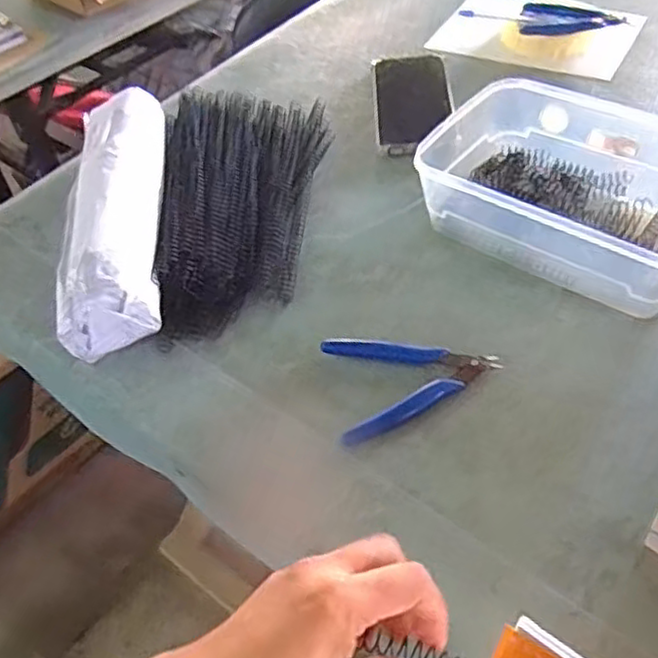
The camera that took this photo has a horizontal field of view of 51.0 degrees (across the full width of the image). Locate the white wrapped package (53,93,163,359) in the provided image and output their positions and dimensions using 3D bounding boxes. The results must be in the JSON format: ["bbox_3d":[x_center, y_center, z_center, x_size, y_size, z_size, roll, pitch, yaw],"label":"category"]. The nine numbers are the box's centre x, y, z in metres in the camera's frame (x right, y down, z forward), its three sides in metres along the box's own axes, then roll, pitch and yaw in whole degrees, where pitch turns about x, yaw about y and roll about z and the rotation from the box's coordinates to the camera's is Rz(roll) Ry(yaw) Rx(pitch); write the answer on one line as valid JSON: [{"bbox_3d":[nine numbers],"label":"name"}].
[{"bbox_3d":[-0.185,-0.112,0.602,0.078,0.054,0.306,-10,49,-2],"label":"white wrapped package"}]

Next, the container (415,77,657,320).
[{"bbox_3d":[0.204,-0.123,0.568,0.221,0.067,0.184,30,59,28],"label":"container"}]

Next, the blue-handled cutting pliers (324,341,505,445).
[{"bbox_3d":[0.051,0.027,0.489,0.120,0.007,0.085,-23,51,-13],"label":"blue-handled cutting pliers"}]

